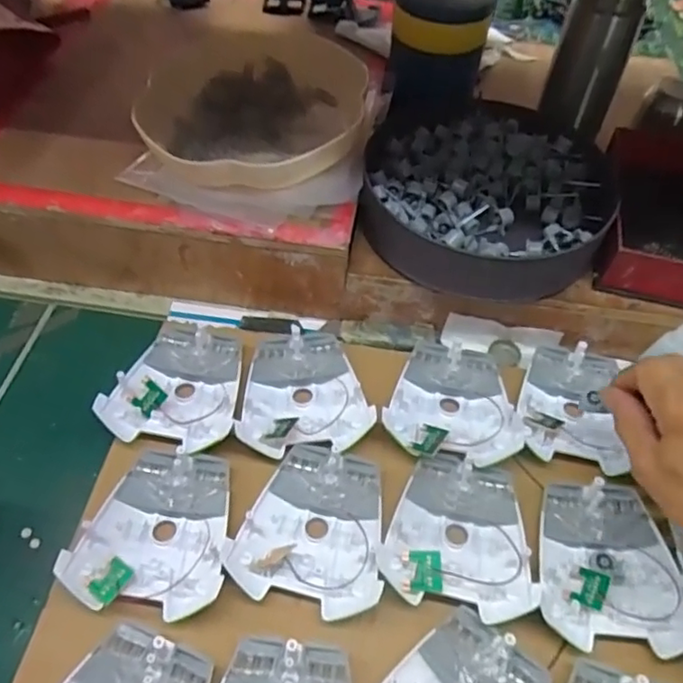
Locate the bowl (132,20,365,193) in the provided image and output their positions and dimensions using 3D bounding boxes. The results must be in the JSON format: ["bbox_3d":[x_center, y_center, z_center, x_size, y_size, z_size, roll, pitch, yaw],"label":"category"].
[{"bbox_3d":[-0.076,-0.220,0.546,0.196,0.041,0.235,6,54,1],"label":"bowl"}]

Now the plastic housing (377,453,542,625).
[{"bbox_3d":[0.081,0.128,0.405,0.096,0.019,0.106,11,54,4],"label":"plastic housing"}]

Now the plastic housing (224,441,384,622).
[{"bbox_3d":[-0.016,0.124,0.405,0.093,0.014,0.108,13,55,6],"label":"plastic housing"}]

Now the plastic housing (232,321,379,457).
[{"bbox_3d":[-0.031,0.036,0.471,0.097,0.020,0.110,-5,55,-7],"label":"plastic housing"}]

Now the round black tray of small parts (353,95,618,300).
[{"bbox_3d":[0.127,-0.135,0.530,0.209,0.043,0.230,16,55,7],"label":"round black tray of small parts"}]

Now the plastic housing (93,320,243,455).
[{"bbox_3d":[-0.122,0.034,0.467,0.093,0.020,0.111,17,55,9],"label":"plastic housing"}]

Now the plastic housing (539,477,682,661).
[{"bbox_3d":[0.179,0.145,0.395,0.094,0.019,0.107,6,54,1],"label":"plastic housing"}]

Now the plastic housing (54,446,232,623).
[{"bbox_3d":[-0.118,0.125,0.399,0.096,0.016,0.110,15,55,7],"label":"plastic housing"}]

